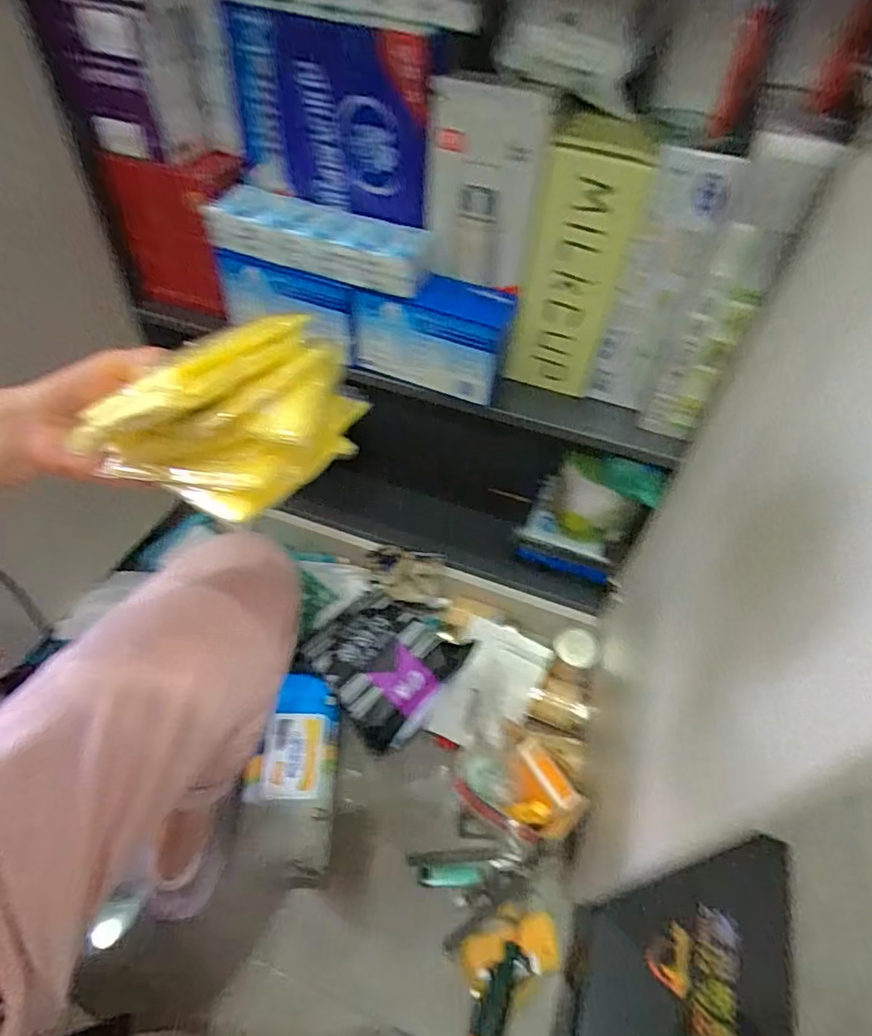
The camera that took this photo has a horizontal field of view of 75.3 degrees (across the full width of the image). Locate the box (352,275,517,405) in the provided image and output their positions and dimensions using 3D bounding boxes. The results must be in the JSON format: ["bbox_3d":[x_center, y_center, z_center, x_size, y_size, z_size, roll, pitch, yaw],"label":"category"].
[{"bbox_3d":[-0.005,-0.227,0.700,0.184,0.113,0.066,16,50,9],"label":"box"}]

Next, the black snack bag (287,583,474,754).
[{"bbox_3d":[-0.080,0.198,0.823,0.208,0.055,0.179,37,56,24],"label":"black snack bag"}]

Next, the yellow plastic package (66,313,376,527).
[{"bbox_3d":[-0.104,-0.050,0.290,0.130,0.088,0.057,-13,52,-15],"label":"yellow plastic package"}]

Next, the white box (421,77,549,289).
[{"bbox_3d":[0.049,-0.349,0.609,0.118,0.184,0.043,6,49,1],"label":"white box"}]

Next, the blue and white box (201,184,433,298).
[{"bbox_3d":[-0.138,-0.327,0.662,0.262,0.057,0.070,18,50,11],"label":"blue and white box"}]

